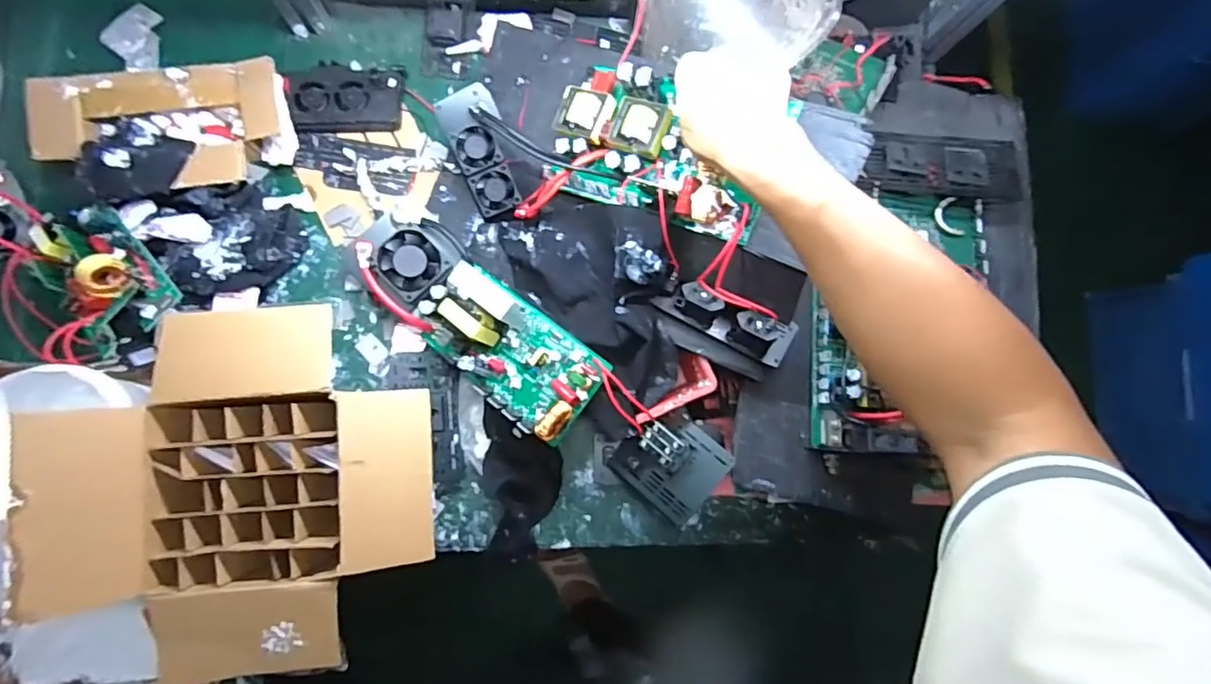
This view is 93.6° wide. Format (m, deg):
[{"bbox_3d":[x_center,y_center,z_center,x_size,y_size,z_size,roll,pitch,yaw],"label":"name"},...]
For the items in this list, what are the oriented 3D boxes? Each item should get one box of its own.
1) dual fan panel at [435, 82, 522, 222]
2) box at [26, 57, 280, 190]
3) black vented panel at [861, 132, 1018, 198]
[{"bbox_3d":[-0.118,-0.179,0.543,0.051,0.014,0.119,-18,104,-8],"label":"dual fan panel"},{"bbox_3d":[-0.430,-0.203,0.556,0.227,0.044,0.119,-9,85,-7],"label":"box"},{"bbox_3d":[0.355,-0.186,0.592,0.152,0.031,0.066,8,83,-5],"label":"black vented panel"}]

